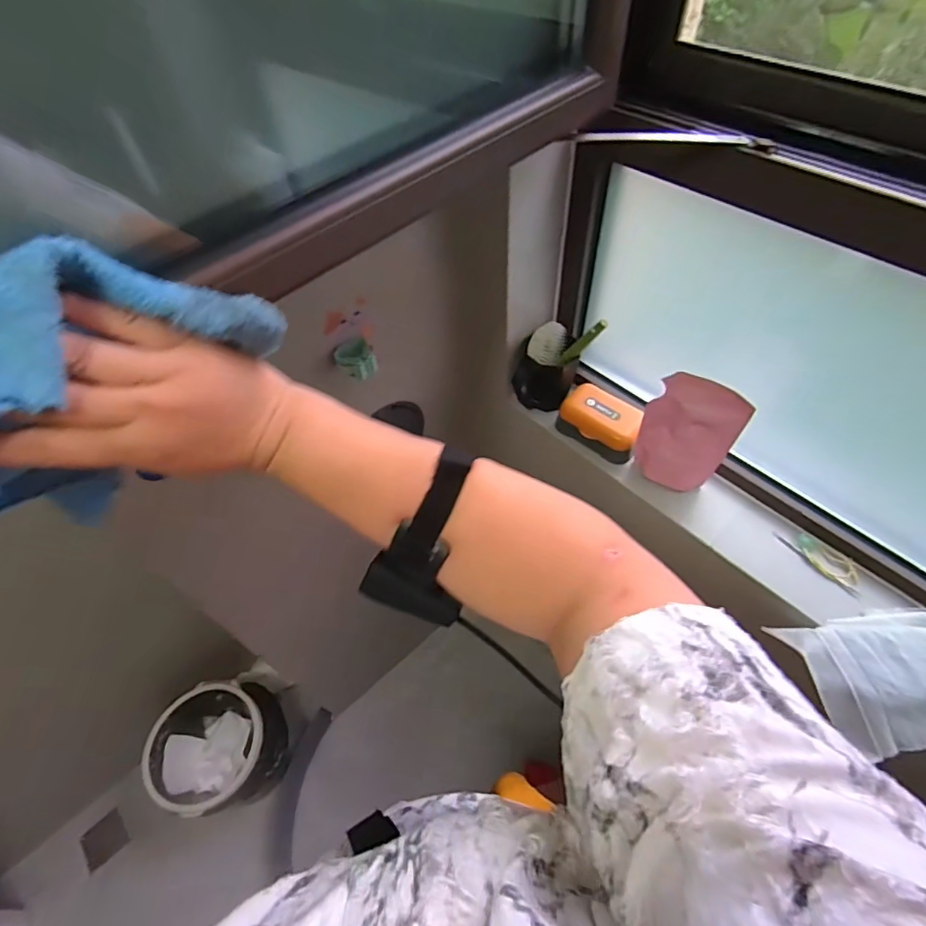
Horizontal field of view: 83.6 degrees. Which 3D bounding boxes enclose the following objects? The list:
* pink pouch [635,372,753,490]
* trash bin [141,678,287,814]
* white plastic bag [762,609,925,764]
[{"bbox_3d":[0.291,-0.034,0.678,0.112,0.183,0.021,24,59,20],"label":"pink pouch"},{"bbox_3d":[-0.561,0.692,1.244,0.262,0.260,0.251,-2,54,2],"label":"trash bin"},{"bbox_3d":[0.490,0.234,0.581,0.209,0.043,0.145,-12,54,-5],"label":"white plastic bag"}]

